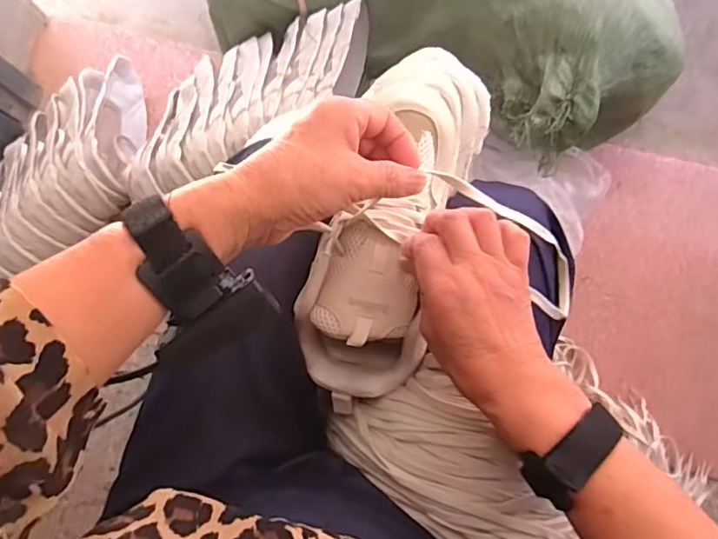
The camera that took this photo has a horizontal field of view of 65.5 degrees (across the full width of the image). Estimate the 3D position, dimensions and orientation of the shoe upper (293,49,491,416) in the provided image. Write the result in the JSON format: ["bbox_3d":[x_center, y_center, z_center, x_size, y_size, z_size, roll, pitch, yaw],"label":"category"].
[{"bbox_3d":[0.033,-0.043,0.435,0.095,0.097,0.293,20,79,4],"label":"shoe upper"}]

